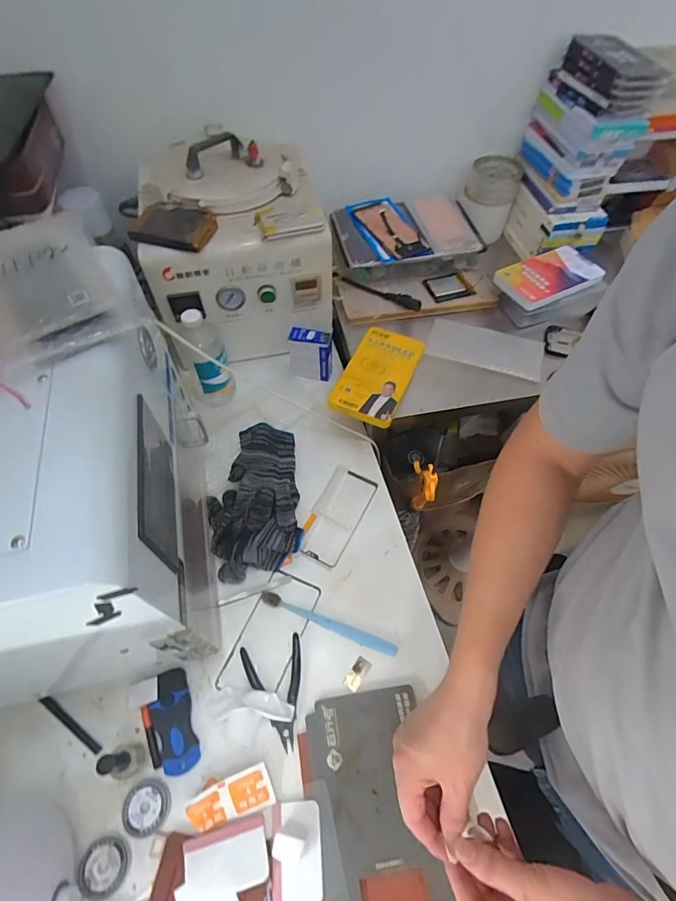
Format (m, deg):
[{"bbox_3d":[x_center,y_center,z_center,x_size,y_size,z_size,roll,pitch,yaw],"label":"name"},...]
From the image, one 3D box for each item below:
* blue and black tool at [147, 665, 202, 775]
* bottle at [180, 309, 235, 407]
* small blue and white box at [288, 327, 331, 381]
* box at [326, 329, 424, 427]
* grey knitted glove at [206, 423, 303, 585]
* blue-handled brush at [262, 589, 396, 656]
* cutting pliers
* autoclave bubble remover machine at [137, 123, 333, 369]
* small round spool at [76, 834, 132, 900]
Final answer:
[{"bbox_3d":[-0.191,0.312,0.496,0.041,0.015,0.104,-19,59,-13],"label":"blue and black tool"},{"bbox_3d":[-0.211,-0.147,0.687,0.069,0.162,0.068,-22,60,-15],"label":"bottle"},{"bbox_3d":[-0.047,-0.166,0.752,0.070,0.096,0.031,8,57,4],"label":"small blue and white box"},{"bbox_3d":[0.068,-0.131,0.710,0.105,0.020,0.194,21,59,13],"label":"box"},{"bbox_3d":[-0.125,0.067,0.627,0.134,0.048,0.228,-6,57,-5],"label":"grey knitted glove"},{"bbox_3d":[-0.012,0.225,0.558,0.184,0.020,0.018,19,59,11],"label":"blue-handled brush"},{"bbox_3d":[-0.073,0.291,0.515,0.072,0.009,0.118,-12,58,-9],"label":"cutting pliers"},{"bbox_3d":[-0.167,-0.328,0.747,0.279,0.271,0.314,-11,58,-8],"label":"autoclave bubble remover machine"},{"bbox_3d":[-0.234,0.418,0.429,0.046,0.011,0.046,-10,58,-7],"label":"small round spool"}]

